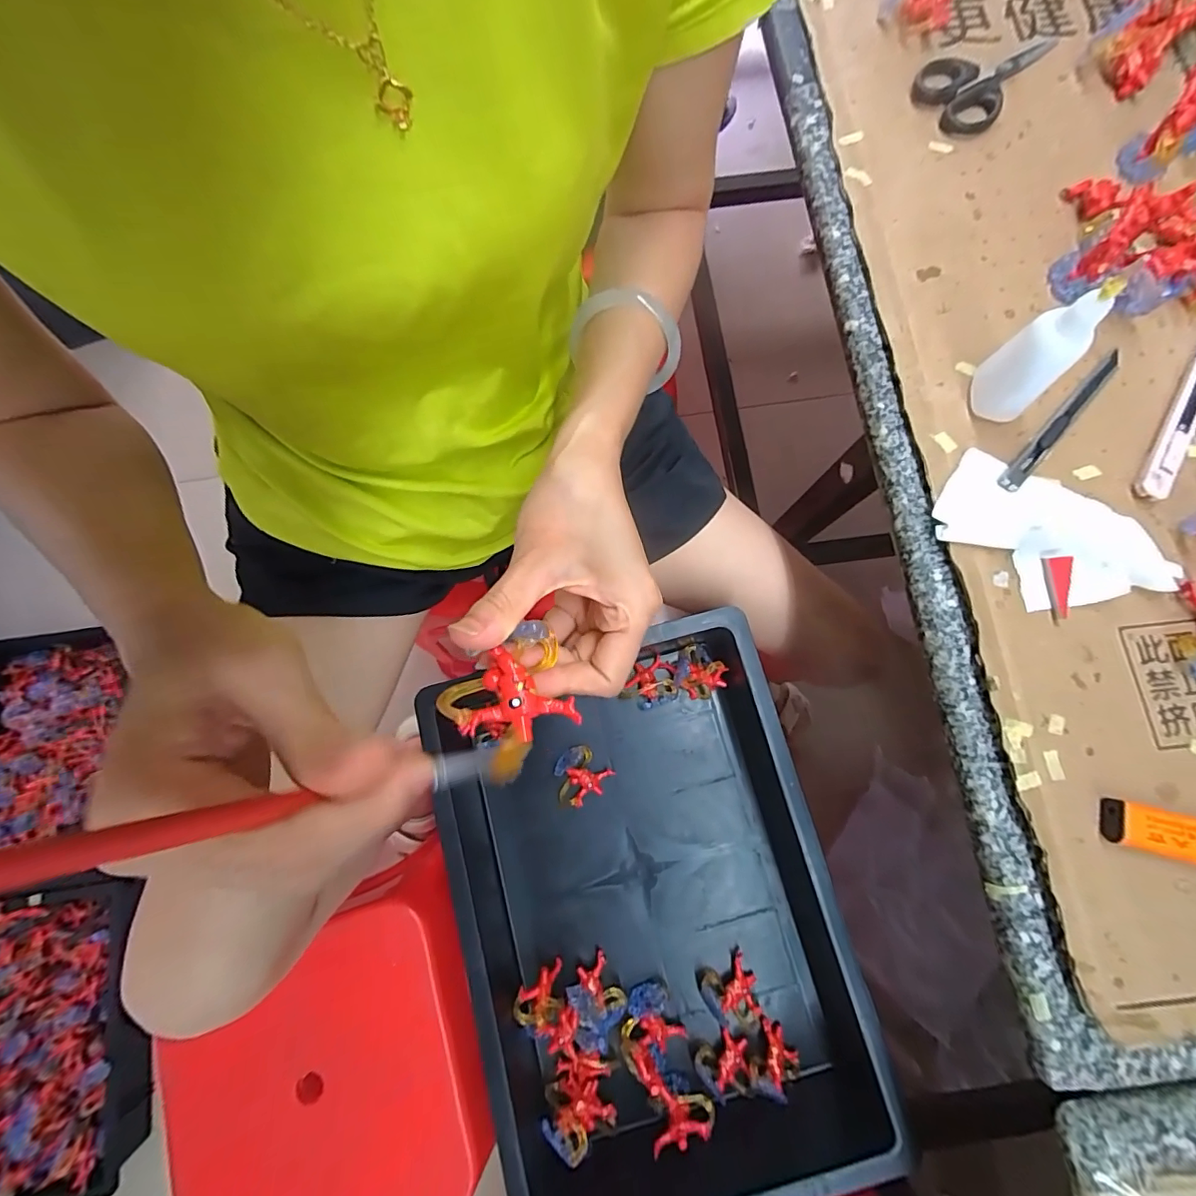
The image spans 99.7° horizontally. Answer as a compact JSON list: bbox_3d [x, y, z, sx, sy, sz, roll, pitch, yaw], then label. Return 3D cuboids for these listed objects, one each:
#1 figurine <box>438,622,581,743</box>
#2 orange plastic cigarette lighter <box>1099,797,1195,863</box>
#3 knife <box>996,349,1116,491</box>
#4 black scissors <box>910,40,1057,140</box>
[{"bbox_3d":[-0.040,0.040,0.221,0.052,0.023,0.047,-24,80,-3],"label":"figurine"},{"bbox_3d":[0.309,0.126,0.266,0.077,0.014,0.023,13,80,4],"label":"orange plastic cigarette lighter"},{"bbox_3d":[0.296,-0.114,0.319,0.133,0.013,0.012,-44,81,-7],"label":"knife"},{"bbox_3d":[0.298,-0.399,0.385,0.126,0.008,0.067,-35,80,-5],"label":"black scissors"}]

